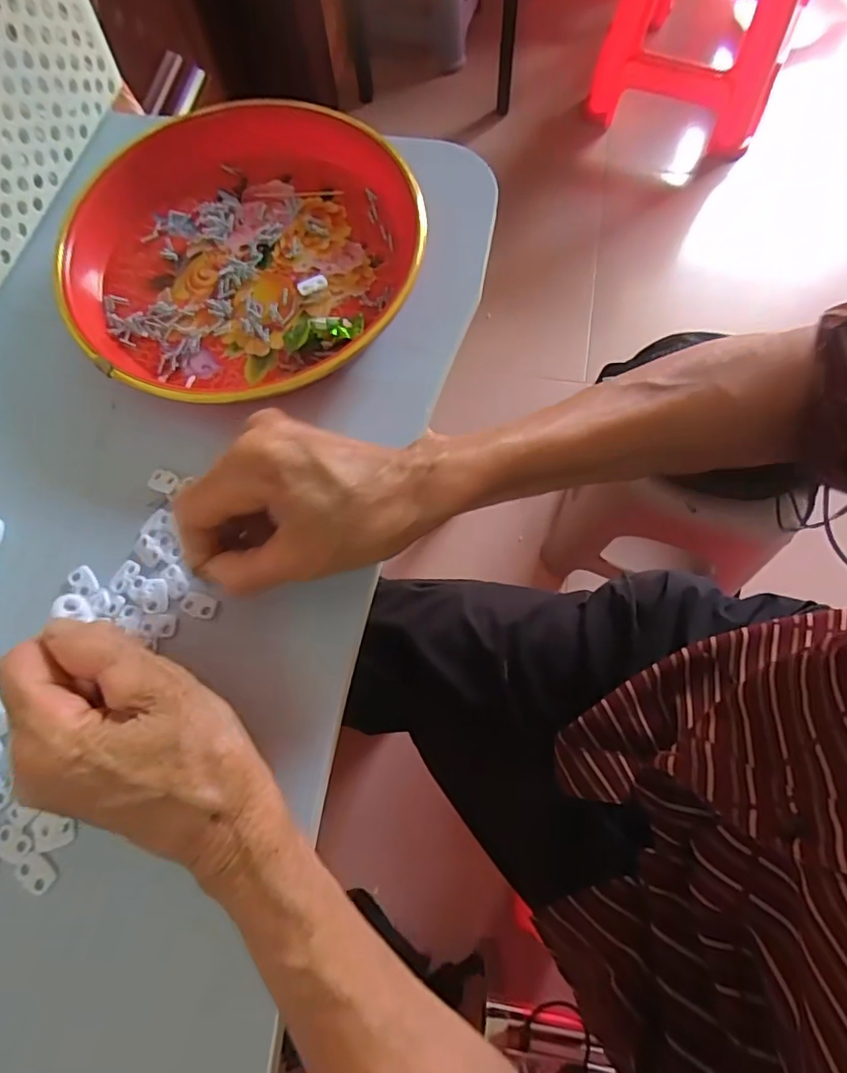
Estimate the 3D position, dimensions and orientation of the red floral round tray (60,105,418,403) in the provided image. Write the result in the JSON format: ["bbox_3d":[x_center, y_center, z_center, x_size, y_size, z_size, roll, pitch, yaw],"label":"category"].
[{"bbox_3d":[-0.109,-0.174,0.346,0.210,0.036,0.202,-1,71,2],"label":"red floral round tray"}]

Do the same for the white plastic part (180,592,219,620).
[{"bbox_3d":[-0.117,0.036,0.295,0.020,0.004,0.012,16,72,8],"label":"white plastic part"}]

